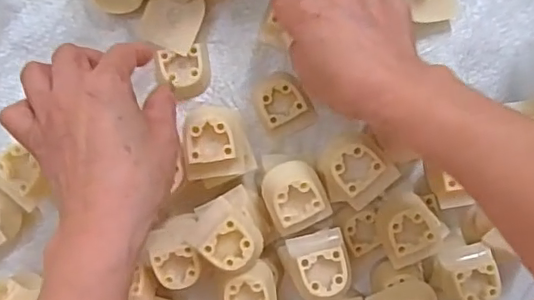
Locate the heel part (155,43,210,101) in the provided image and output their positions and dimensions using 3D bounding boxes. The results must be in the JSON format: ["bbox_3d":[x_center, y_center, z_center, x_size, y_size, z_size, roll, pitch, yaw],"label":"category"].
[{"bbox_3d":[-0.059,-0.056,0.408,0.036,0.019,0.037,-11,96,-1],"label":"heel part"}]

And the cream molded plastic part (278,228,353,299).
[{"bbox_3d":[0.034,0.077,0.375,0.042,0.026,0.039,-14,95,-3],"label":"cream molded plastic part"}]

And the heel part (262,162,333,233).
[{"bbox_3d":[0.020,0.031,0.369,0.037,0.020,0.047,-26,95,-1],"label":"heel part"}]

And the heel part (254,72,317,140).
[{"bbox_3d":[0.012,-0.034,0.412,0.037,0.017,0.045,-22,95,-2],"label":"heel part"}]

